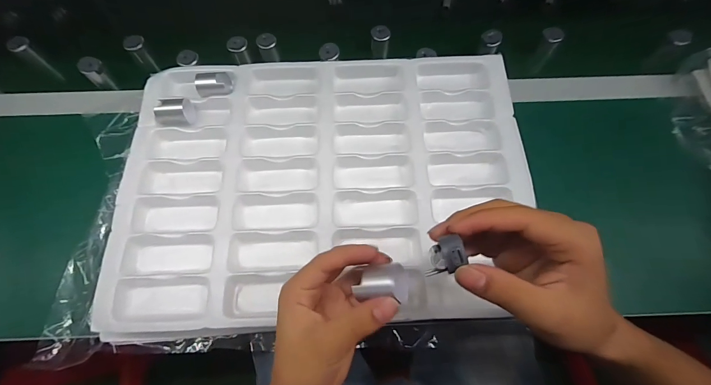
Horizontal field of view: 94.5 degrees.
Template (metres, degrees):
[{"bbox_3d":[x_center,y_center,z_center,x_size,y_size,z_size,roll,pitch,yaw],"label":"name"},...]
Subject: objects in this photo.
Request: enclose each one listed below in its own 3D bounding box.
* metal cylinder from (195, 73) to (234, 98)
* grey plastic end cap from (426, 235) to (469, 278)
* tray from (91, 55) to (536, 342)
[{"bbox_3d":[-0.179,-0.135,0.414,0.039,0.024,0.028,-12,70,-4],"label":"metal cylinder"},{"bbox_3d":[0.057,0.041,0.211,0.024,0.013,0.020,-13,70,-5],"label":"grey plastic end cap"},{"bbox_3d":[-0.030,-0.016,0.387,0.443,0.038,0.317,-3,70,-1],"label":"tray"}]

